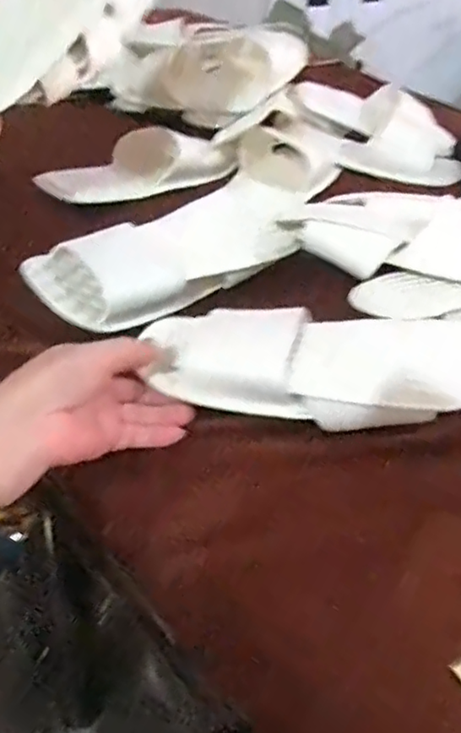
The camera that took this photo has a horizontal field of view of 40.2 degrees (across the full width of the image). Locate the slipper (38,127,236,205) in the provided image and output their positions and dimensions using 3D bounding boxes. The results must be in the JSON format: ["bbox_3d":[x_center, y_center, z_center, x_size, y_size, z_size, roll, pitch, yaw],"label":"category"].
[{"bbox_3d":[-0.116,-0.256,0.776,0.238,0.069,0.092,-19,46,-28],"label":"slipper"}]

